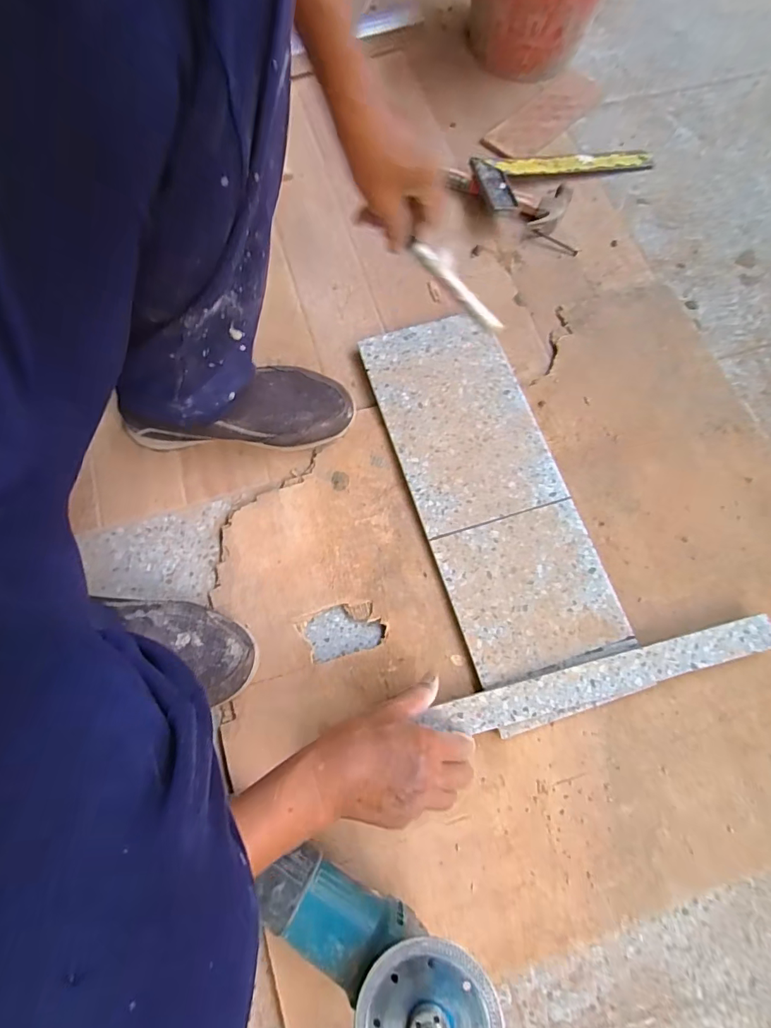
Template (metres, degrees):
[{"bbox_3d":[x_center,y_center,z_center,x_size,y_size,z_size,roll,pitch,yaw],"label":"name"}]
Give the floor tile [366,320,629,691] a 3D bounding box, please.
[{"bbox_3d":[0.115,-0.044,0.530,0.172,0.016,0.435,-17,74,-7],"label":"floor tile"}]

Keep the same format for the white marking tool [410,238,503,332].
[{"bbox_3d":[0.071,-0.227,0.445,0.014,0.013,0.120,-42,87,-13],"label":"white marking tool"}]

